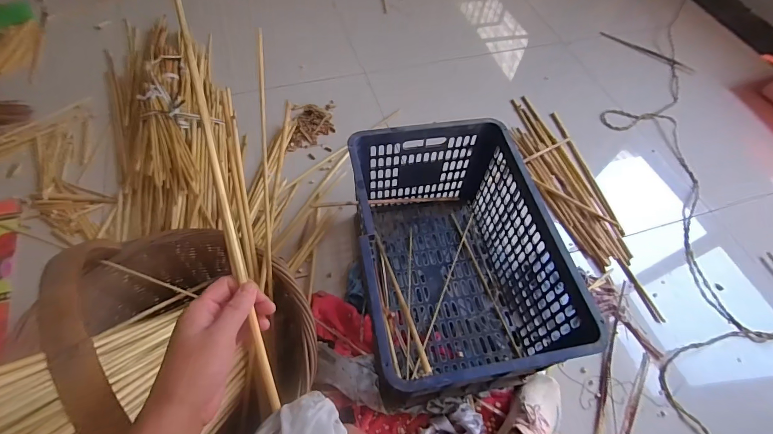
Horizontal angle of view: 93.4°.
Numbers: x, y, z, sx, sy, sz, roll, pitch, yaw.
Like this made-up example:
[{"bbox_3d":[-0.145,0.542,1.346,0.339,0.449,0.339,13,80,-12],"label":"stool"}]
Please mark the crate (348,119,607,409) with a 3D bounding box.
[{"bbox_3d":[0.116,0.080,0.751,0.331,0.306,0.496,-6,61,-7],"label":"crate"}]

